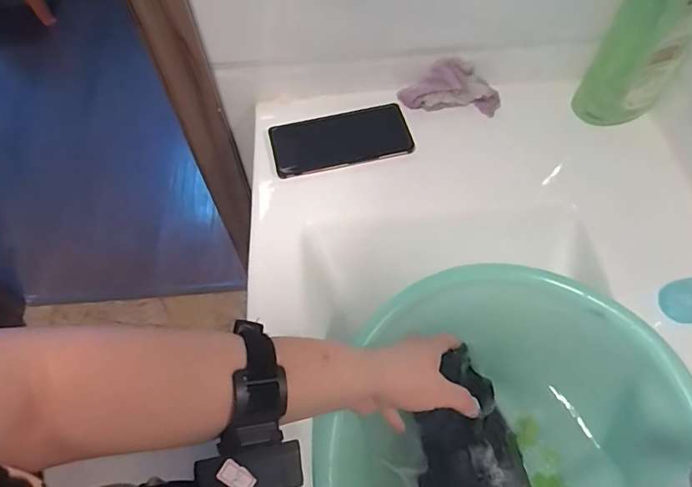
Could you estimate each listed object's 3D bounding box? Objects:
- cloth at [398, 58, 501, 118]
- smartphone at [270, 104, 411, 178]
[{"bbox_3d":[0.134,-0.202,0.619,0.122,0.063,0.023,6,15,1],"label":"cloth"},{"bbox_3d":[-0.007,-0.130,0.592,0.166,0.013,0.081,-13,60,-5],"label":"smartphone"}]

